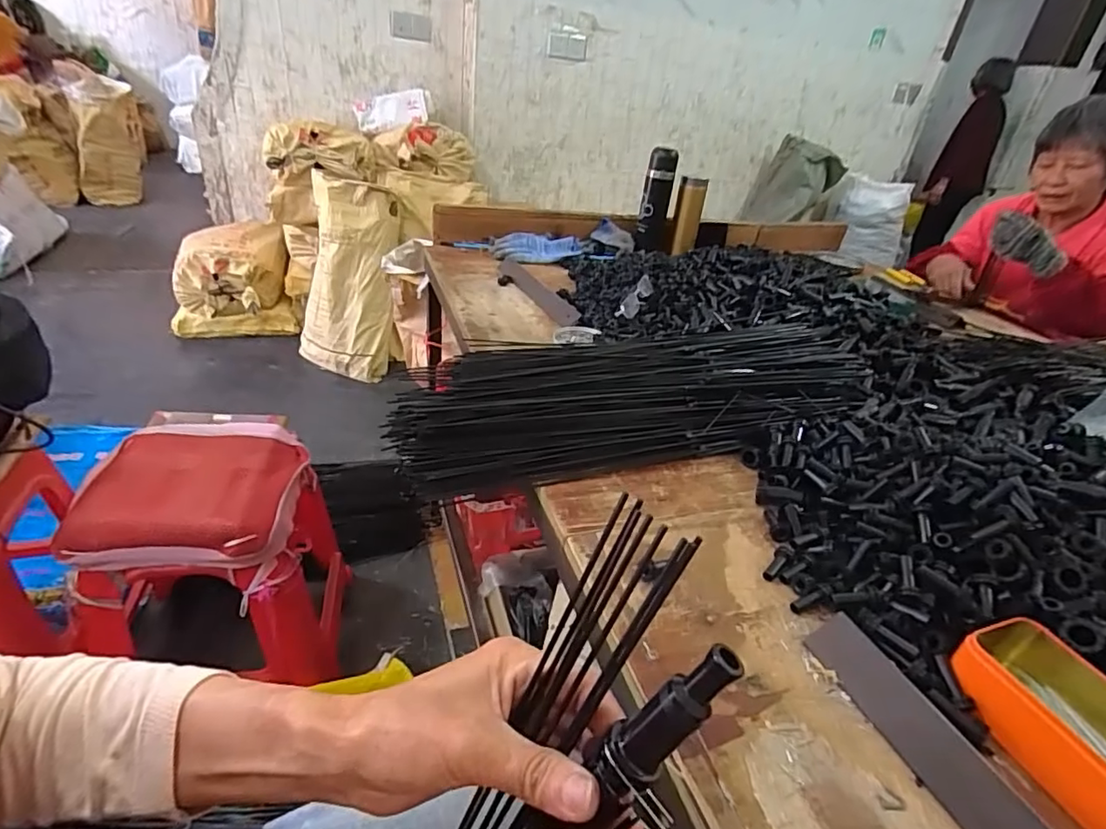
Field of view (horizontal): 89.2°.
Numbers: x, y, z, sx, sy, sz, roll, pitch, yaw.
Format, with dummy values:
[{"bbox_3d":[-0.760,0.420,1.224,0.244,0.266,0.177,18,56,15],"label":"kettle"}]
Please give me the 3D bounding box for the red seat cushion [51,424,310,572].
[{"bbox_3d":[-0.599,0.131,0.957,0.309,0.090,0.273,-2,33,-14],"label":"red seat cushion"}]

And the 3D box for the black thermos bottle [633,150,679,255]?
[{"bbox_3d":[0.233,-0.484,1.286,0.067,0.218,0.057,12,32,7],"label":"black thermos bottle"}]

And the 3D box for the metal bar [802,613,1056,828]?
[{"bbox_3d":[0.255,0.225,0.361,0.043,0.011,0.217,-31,40,-4],"label":"metal bar"}]

